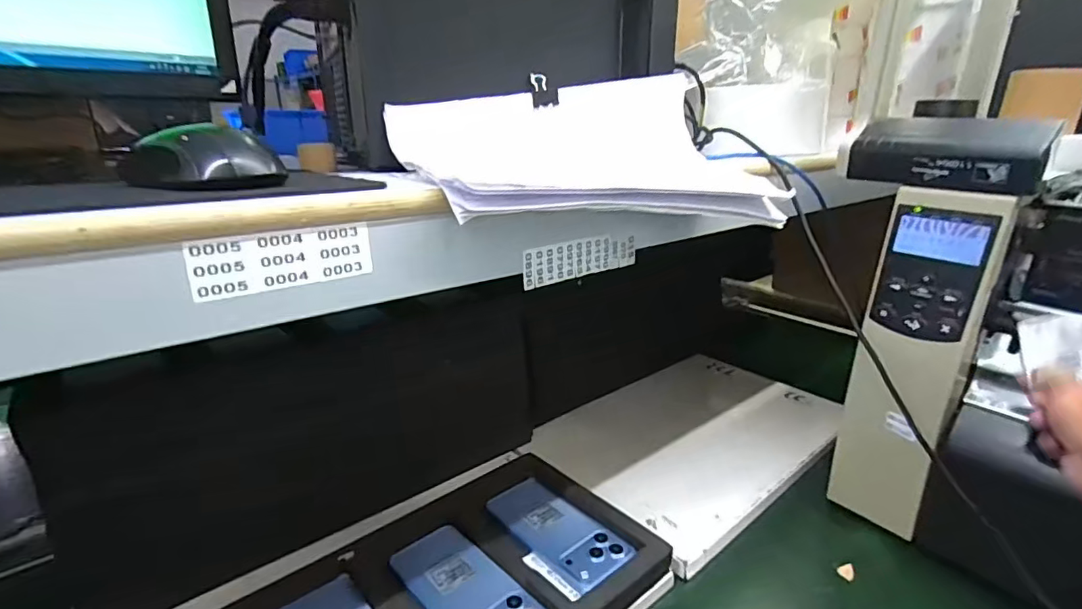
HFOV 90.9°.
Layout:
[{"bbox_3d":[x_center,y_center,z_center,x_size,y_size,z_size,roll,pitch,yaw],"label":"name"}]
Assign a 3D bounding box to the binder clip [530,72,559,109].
[{"bbox_3d":[0.002,-0.194,0.485,0.024,0.035,0.012,-6,-11,-12],"label":"binder clip"}]

